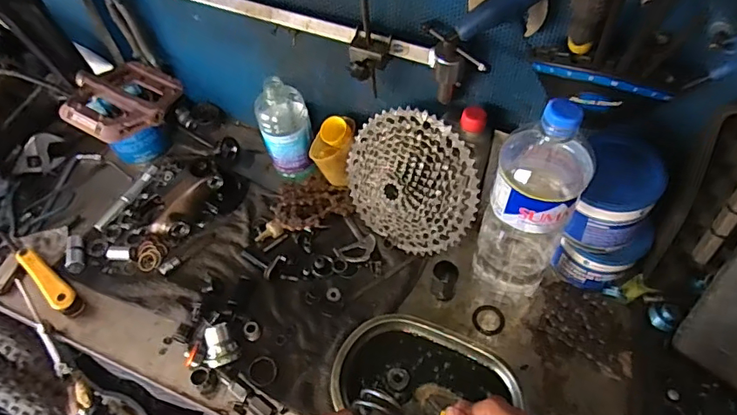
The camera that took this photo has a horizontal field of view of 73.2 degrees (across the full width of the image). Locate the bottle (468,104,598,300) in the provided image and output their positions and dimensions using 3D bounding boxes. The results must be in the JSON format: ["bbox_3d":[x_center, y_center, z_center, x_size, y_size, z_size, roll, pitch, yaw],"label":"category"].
[{"bbox_3d":[0.177,0.007,0.550,0.083,0.317,0.086,22,59,19],"label":"bottle"}]

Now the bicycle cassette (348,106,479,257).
[{"bbox_3d":[0.045,-0.029,0.655,0.197,0.191,0.048,32,32,22],"label":"bicycle cassette"}]

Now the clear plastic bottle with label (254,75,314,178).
[{"bbox_3d":[-0.123,-0.111,0.746,0.070,0.171,0.061,-16,55,-7],"label":"clear plastic bottle with label"}]

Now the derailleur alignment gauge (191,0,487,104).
[{"bbox_3d":[-0.070,-0.202,0.616,0.427,0.093,0.064,18,58,16],"label":"derailleur alignment gauge"}]

